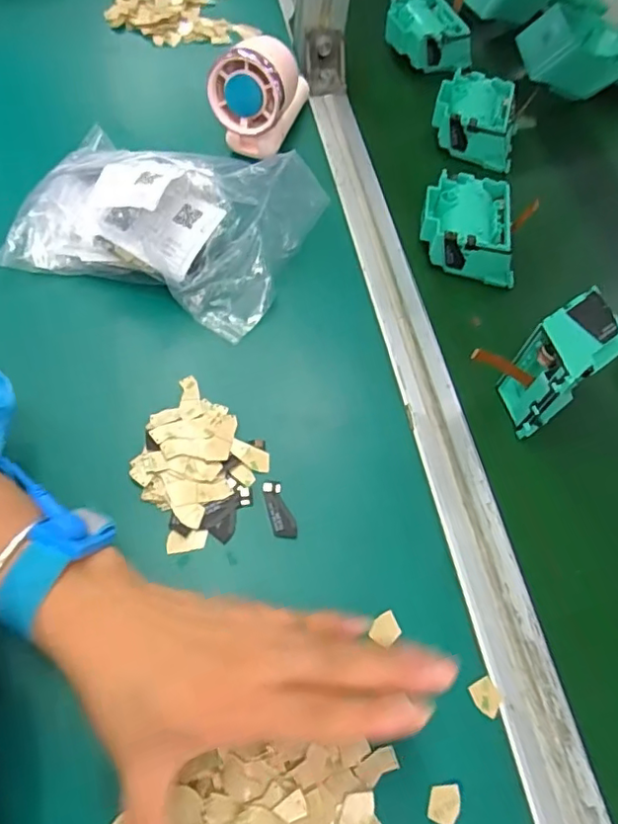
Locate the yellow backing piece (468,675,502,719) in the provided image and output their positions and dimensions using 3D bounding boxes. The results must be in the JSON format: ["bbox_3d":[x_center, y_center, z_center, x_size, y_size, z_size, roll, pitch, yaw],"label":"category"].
[{"bbox_3d":[0.093,0.148,0.304,0.015,0.004,0.017,-26,69,-20],"label":"yellow backing piece"}]

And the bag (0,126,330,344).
[{"bbox_3d":[-0.101,-0.147,0.416,0.197,0.077,0.144,16,60,3],"label":"bag"}]

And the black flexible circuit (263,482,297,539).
[{"bbox_3d":[-0.017,0.057,0.344,0.014,0.004,0.036,-13,63,-13],"label":"black flexible circuit"}]

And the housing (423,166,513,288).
[{"bbox_3d":[0.123,-0.145,0.457,0.070,0.034,0.078,7,60,-2],"label":"housing"}]

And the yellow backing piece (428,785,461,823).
[{"bbox_3d":[0.065,0.186,0.278,0.015,0.004,0.017,20,60,5],"label":"yellow backing piece"}]

